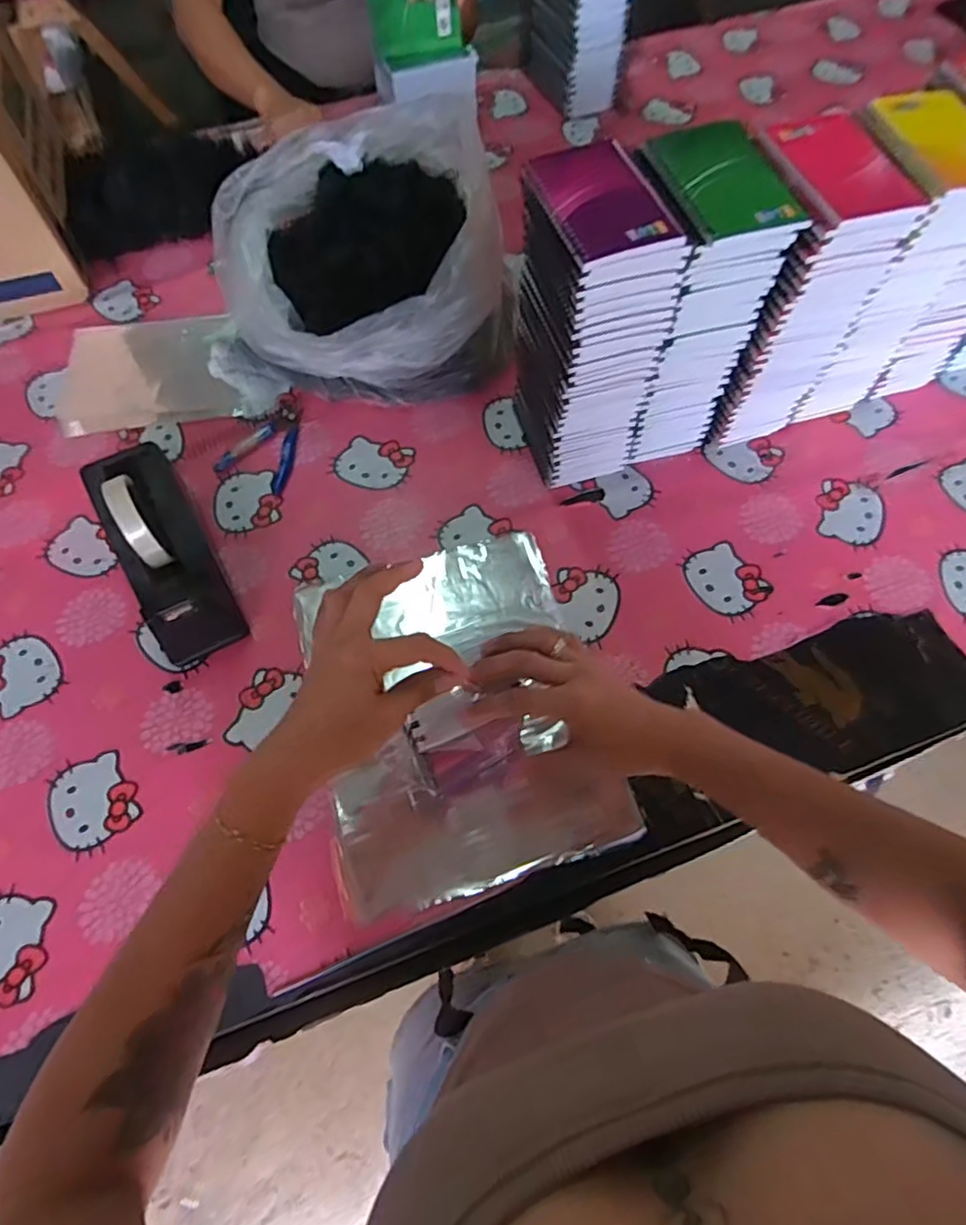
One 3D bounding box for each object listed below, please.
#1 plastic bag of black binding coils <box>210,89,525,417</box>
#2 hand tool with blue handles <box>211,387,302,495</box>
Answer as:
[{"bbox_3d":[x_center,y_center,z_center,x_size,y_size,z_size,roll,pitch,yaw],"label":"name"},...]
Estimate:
[{"bbox_3d":[-0.137,-0.409,0.735,0.331,0.179,0.300,5,64,3],"label":"plastic bag of black binding coils"},{"bbox_3d":[-0.237,-0.204,0.723,0.075,0.022,0.133,19,65,10],"label":"hand tool with blue handles"}]

